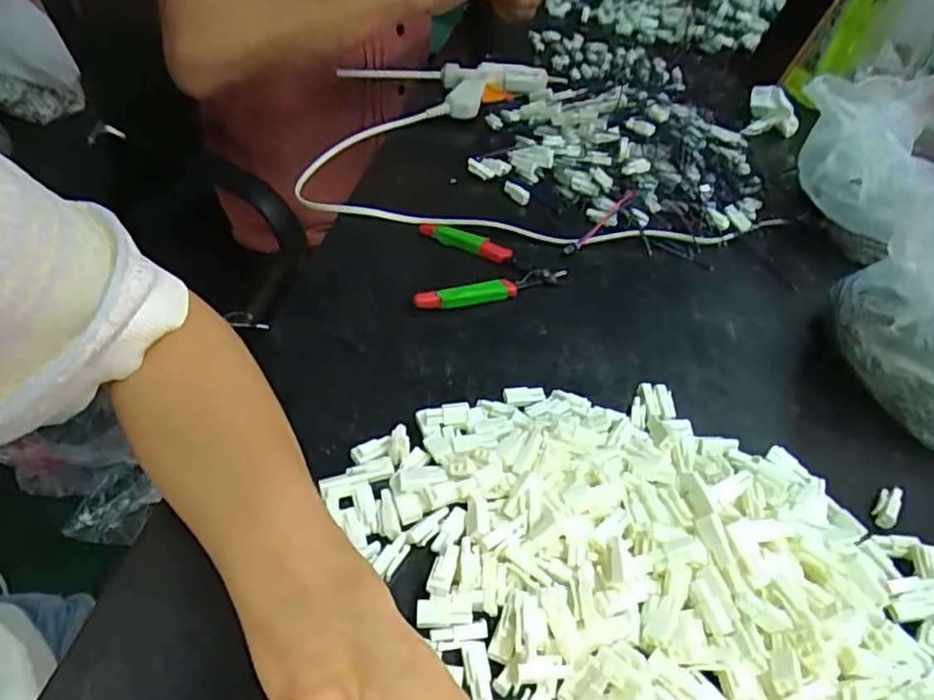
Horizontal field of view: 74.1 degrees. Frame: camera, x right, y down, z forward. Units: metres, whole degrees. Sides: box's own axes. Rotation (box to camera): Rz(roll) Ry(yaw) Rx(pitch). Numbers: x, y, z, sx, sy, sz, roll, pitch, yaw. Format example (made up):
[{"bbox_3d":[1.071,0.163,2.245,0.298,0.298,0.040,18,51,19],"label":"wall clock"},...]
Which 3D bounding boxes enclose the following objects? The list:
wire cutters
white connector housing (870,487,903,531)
[{"bbox_3d":[0.017,-0.063,0.462,0.107,0.017,0.098,5,44,-3],"label":"wire cutters"},{"bbox_3d":[0.235,0.089,0.349,0.011,0.011,0.028,31,49,22],"label":"white connector housing"}]

